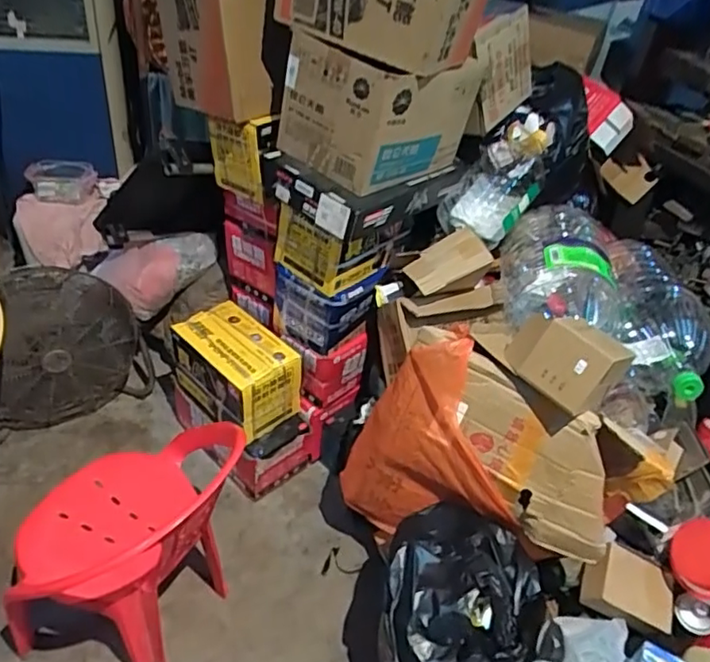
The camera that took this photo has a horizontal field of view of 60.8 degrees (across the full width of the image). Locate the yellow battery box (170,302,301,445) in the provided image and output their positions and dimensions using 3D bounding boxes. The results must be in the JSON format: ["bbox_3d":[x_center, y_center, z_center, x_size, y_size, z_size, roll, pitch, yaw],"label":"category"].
[{"bbox_3d":[-0.318,0.104,1.617,0.192,0.202,0.316,-27,49,-36],"label":"yellow battery box"}]

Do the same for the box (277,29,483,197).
[{"bbox_3d":[0.048,-0.490,1.313,0.271,0.248,0.385,28,42,24],"label":"box"}]

